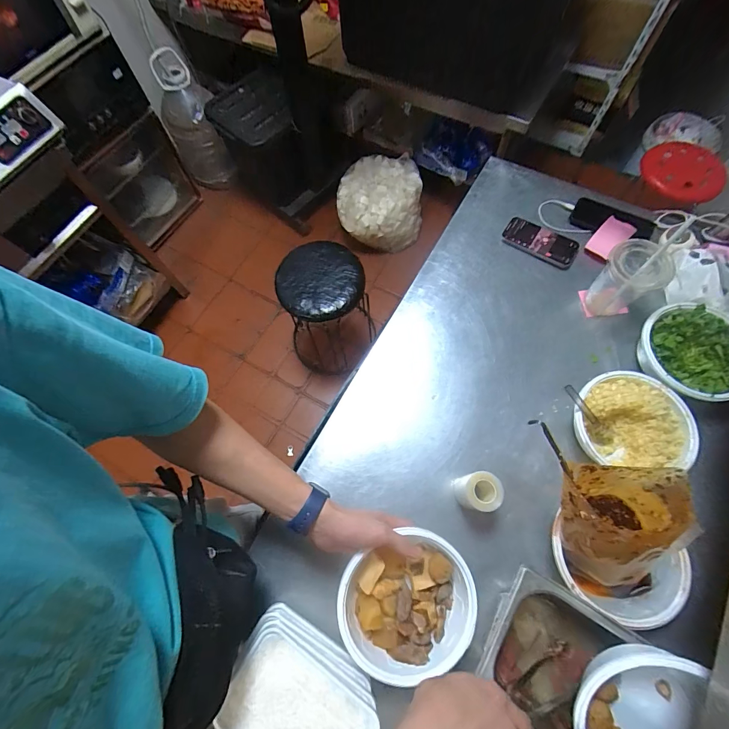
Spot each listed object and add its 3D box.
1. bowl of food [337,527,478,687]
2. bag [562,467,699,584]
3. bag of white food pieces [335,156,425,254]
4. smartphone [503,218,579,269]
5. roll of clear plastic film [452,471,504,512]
[{"bbox_3d":[0.053,0.302,0.460,0.163,0.064,0.164,-1,68,2],"label":"bowl of food"},{"bbox_3d":[0.321,0.206,0.452,0.142,0.142,0.143,3,68,3],"label":"bag"},{"bbox_3d":[0.071,-0.727,1.641,0.379,0.280,0.348,-4,68,1],"label":"bag of white food pieces"},{"bbox_3d":[0.370,-0.258,0.752,0.150,0.010,0.078,28,72,13],"label":"smartphone"},{"bbox_3d":[0.169,0.191,0.537,0.050,0.092,0.053,-1,68,2],"label":"roll of clear plastic film"}]

